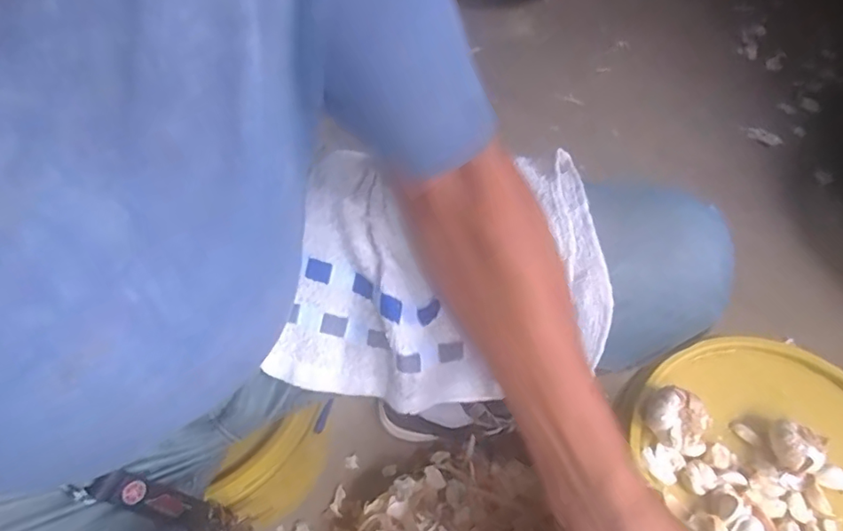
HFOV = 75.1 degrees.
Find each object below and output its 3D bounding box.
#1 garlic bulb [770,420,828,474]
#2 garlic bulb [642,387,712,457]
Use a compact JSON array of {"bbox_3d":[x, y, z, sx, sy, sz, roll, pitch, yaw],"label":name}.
[{"bbox_3d":[0.342,0.165,0.499,0.035,0.037,0.044,-10,58,-9],"label":"garlic bulb"},{"bbox_3d":[0.231,0.141,0.499,0.057,0.043,0.052,6,57,1],"label":"garlic bulb"}]

